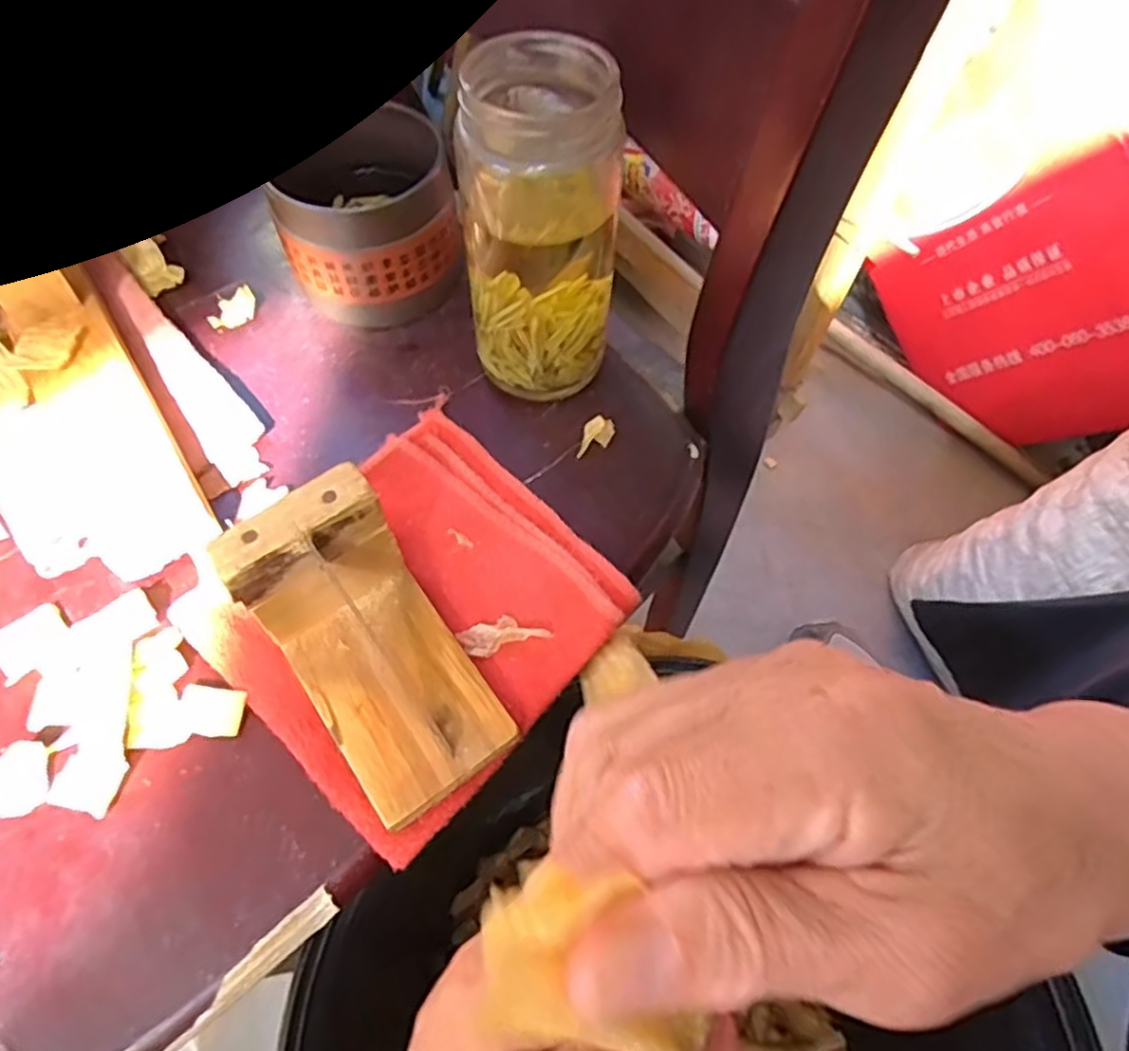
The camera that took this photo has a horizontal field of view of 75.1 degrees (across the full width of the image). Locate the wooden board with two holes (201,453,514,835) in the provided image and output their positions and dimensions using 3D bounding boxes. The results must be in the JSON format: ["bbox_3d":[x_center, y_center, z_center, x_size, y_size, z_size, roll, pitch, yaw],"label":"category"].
[{"bbox_3d":[-0.071,0.044,0.269,0.059,0.065,0.106,-32,66,-17],"label":"wooden board with two holes"}]

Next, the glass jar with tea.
[{"bbox_3d":[-0.010,-0.130,0.333,0.067,0.147,0.060,2,61,0],"label":"glass jar with tea"}]

